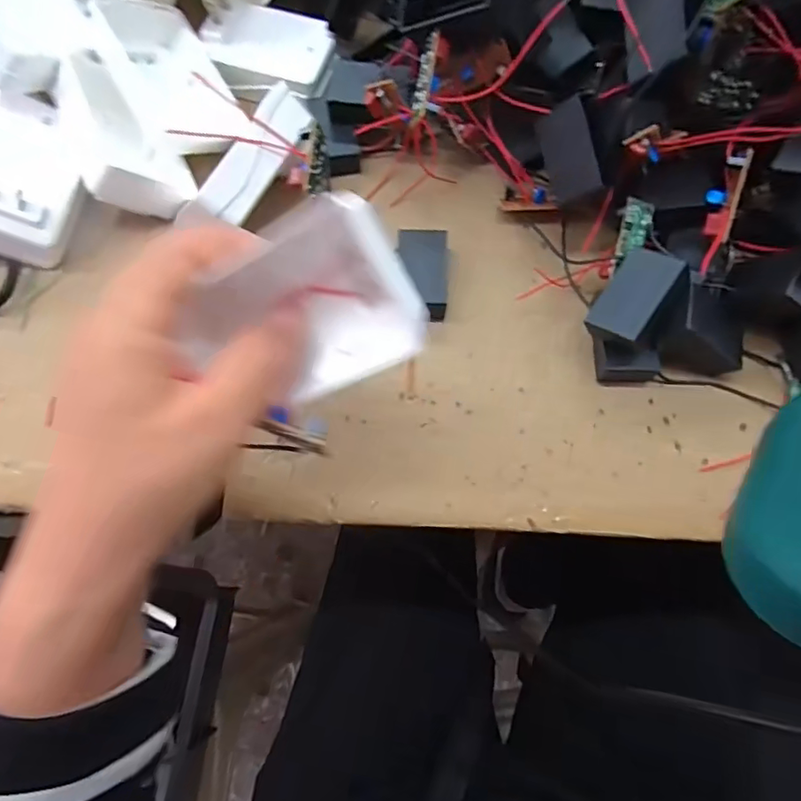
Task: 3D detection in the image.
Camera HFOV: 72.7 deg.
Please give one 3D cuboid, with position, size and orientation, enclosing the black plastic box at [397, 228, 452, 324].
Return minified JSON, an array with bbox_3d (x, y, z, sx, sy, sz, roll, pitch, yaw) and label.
[{"bbox_3d":[0.013,-0.072,0.310,0.029,0.019,0.049,2,72,0],"label":"black plastic box"}]

